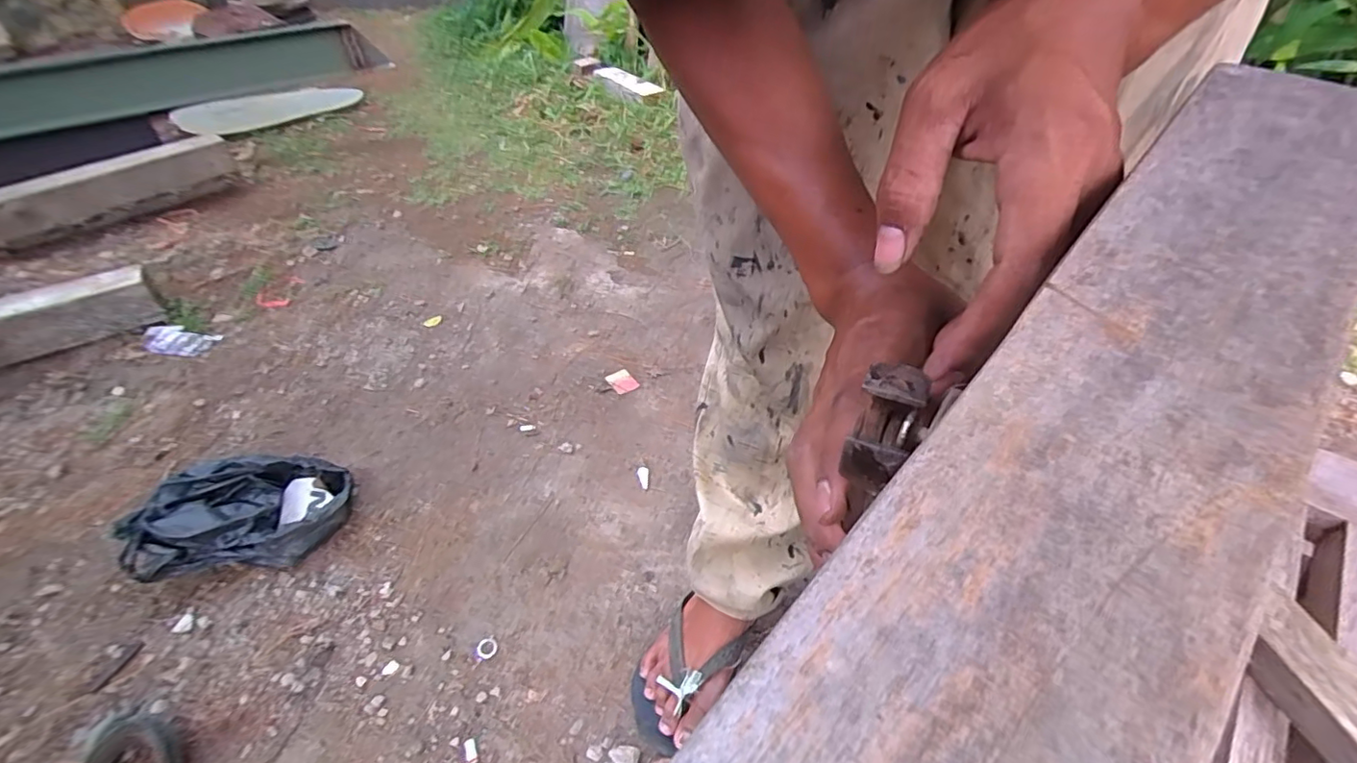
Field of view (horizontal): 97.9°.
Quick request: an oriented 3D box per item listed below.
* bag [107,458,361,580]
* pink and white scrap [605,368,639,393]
[{"bbox_3d":[-0.614,0.183,0.856,0.265,0.083,0.184,-10,41,-9],"label":"bag"},{"bbox_3d":[-0.107,-0.002,1.108,0.047,0.007,0.054,-28,47,-27],"label":"pink and white scrap"}]

